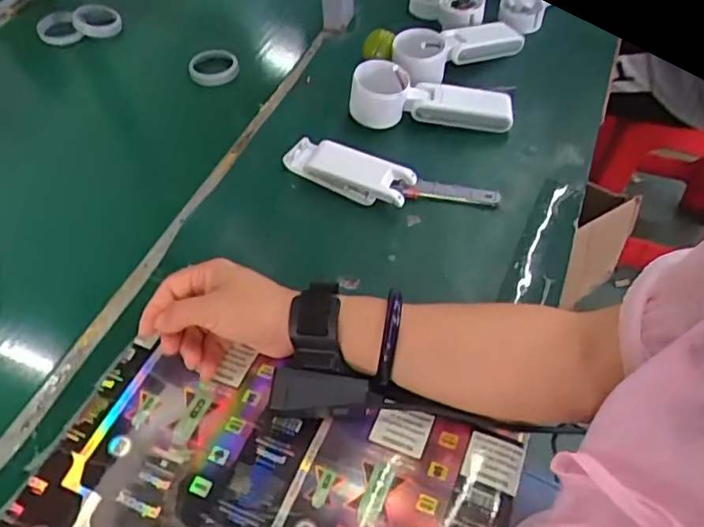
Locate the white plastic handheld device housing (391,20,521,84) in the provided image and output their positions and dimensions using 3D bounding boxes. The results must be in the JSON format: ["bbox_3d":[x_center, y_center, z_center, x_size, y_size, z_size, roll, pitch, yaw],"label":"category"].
[{"bbox_3d":[0.120,-0.241,0.672,0.173,0.044,0.060,-26,56,-19],"label":"white plastic handheld device housing"}]

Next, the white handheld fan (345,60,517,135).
[{"bbox_3d":[0.083,-0.171,0.641,0.170,0.054,0.052,7,47,-6],"label":"white handheld fan"}]

